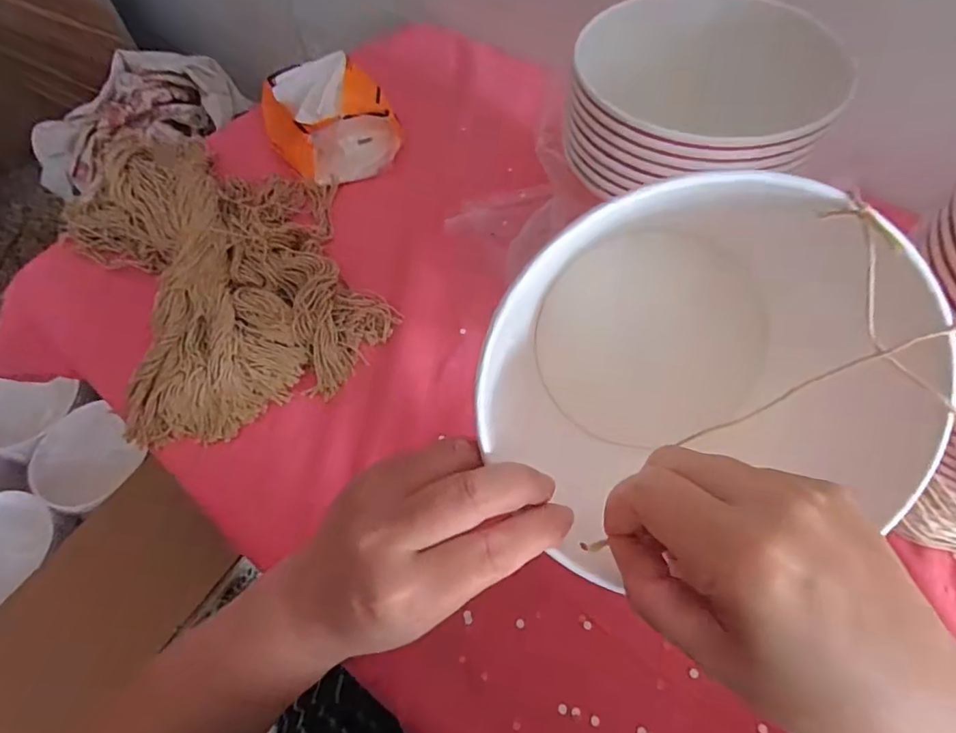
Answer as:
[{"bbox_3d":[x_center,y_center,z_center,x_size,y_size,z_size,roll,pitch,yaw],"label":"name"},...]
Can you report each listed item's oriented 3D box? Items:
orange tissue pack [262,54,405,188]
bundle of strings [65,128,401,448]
[{"bbox_3d":[-0.156,-0.263,0.562,0.118,0.075,0.139,-25,61,-11],"label":"orange tissue pack"},{"bbox_3d":[-0.239,-0.106,0.491,0.218,0.053,0.341,-30,62,-13],"label":"bundle of strings"}]

